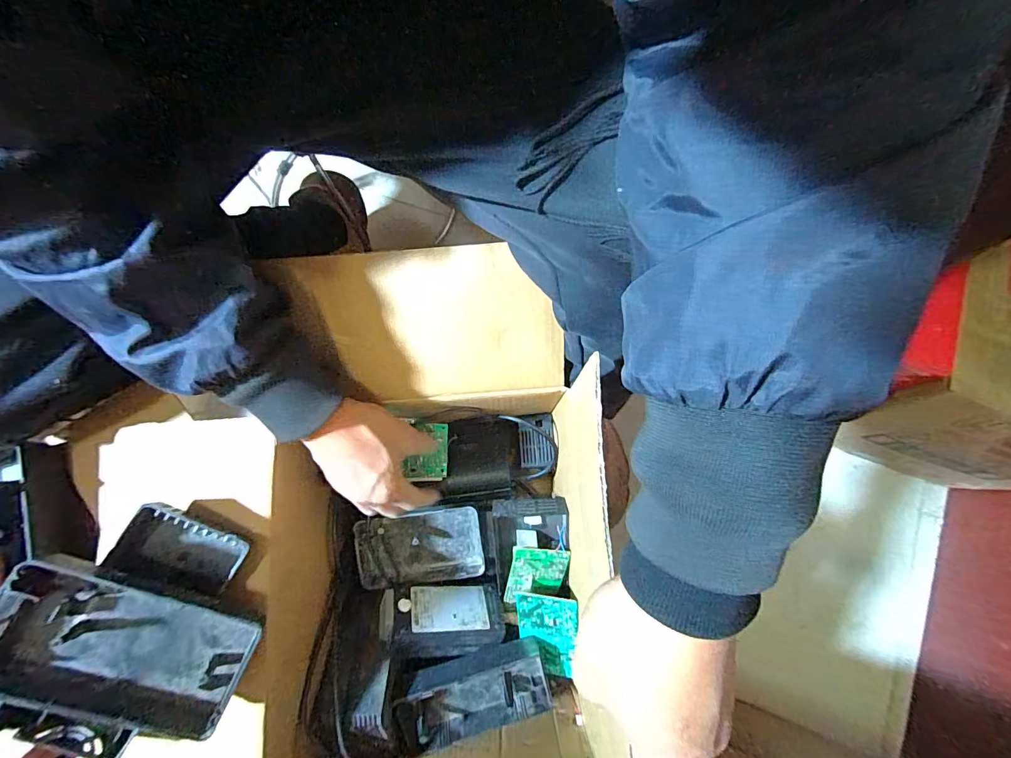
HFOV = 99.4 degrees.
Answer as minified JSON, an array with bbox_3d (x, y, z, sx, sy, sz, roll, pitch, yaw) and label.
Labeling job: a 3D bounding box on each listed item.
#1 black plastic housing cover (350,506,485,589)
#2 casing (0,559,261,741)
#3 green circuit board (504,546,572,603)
[{"bbox_3d":[-0.104,0.206,0.522,0.145,0.033,0.081,-7,77,0],"label":"black plastic housing cover"},{"bbox_3d":[-0.279,0.200,0.313,0.162,0.028,0.089,31,68,-17],"label":"casing"},{"bbox_3d":[0.036,0.229,0.497,0.065,0.007,0.084,4,117,-3],"label":"green circuit board"}]

